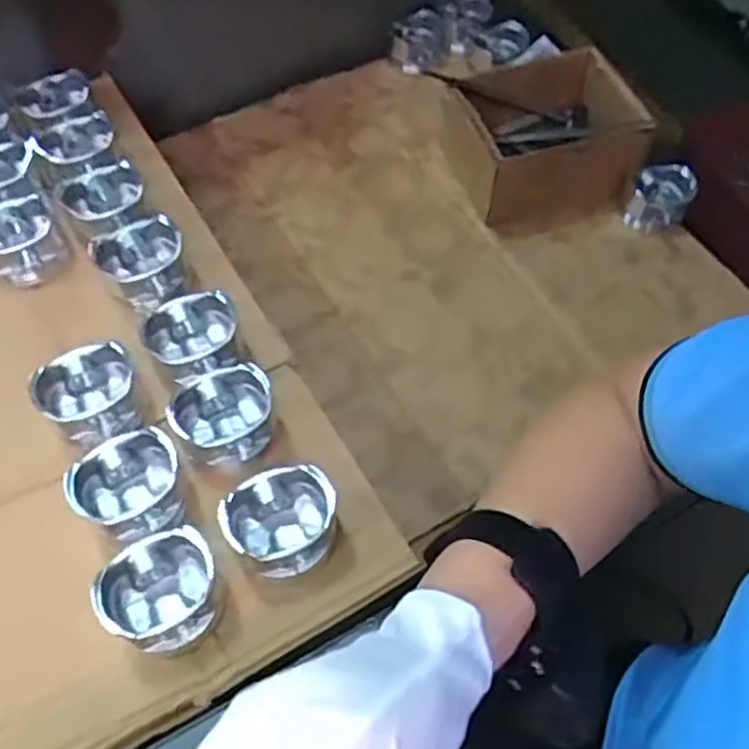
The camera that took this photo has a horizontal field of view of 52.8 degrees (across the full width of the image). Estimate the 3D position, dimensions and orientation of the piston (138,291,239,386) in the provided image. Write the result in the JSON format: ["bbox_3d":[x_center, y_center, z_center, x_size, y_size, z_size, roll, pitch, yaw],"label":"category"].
[{"bbox_3d":[-0.148,-0.027,0.617,0.073,0.051,0.063,-19,62,-14],"label":"piston"}]

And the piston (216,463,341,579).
[{"bbox_3d":[-0.066,0.104,0.532,0.078,0.049,0.072,-14,61,-11],"label":"piston"}]

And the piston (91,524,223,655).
[{"bbox_3d":[-0.144,0.148,0.507,0.076,0.043,0.071,1,60,-2],"label":"piston"}]

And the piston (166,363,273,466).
[{"bbox_3d":[-0.113,0.034,0.569,0.075,0.043,0.066,-13,61,-11],"label":"piston"}]

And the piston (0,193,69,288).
[{"bbox_3d":[-0.323,-0.120,0.686,0.072,0.058,0.070,1,60,-2],"label":"piston"}]

